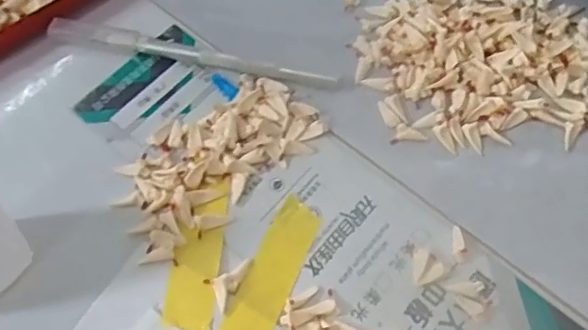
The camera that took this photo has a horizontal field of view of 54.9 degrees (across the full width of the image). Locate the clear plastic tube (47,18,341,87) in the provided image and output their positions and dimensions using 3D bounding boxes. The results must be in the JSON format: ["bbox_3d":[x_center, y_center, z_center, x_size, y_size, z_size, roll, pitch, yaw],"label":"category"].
[{"bbox_3d":[-0.050,-0.055,0.276,0.143,0.008,0.010,12,64,3],"label":"clear plastic tube"}]

